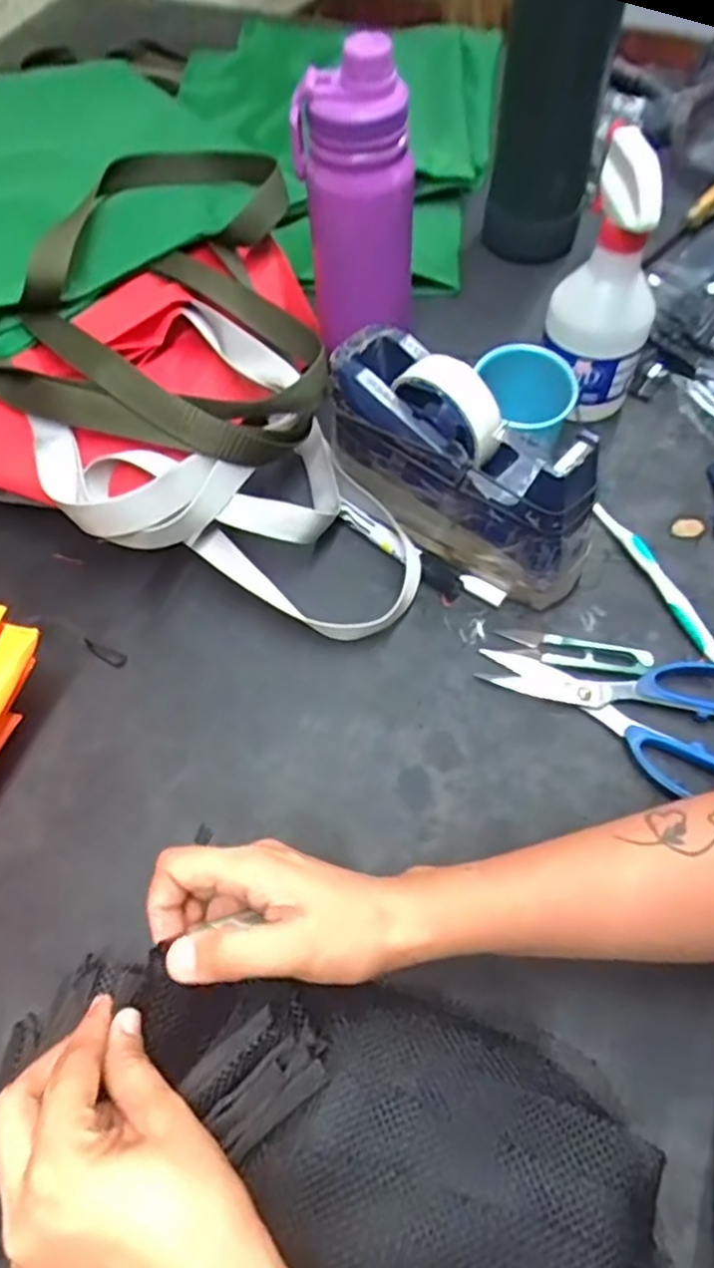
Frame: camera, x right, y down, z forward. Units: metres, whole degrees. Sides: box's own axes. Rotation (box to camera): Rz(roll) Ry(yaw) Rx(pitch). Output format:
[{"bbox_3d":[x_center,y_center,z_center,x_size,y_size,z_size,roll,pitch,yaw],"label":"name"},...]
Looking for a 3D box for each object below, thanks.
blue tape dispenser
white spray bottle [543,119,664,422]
[{"bbox_3d":[0.071,-0.114,0.485,0.203,0.116,0.066,35,67,20],"label":"blue tape dispenser"},{"bbox_3d":[0.186,-0.255,0.517,0.074,0.192,0.081,21,62,14],"label":"white spray bottle"}]

